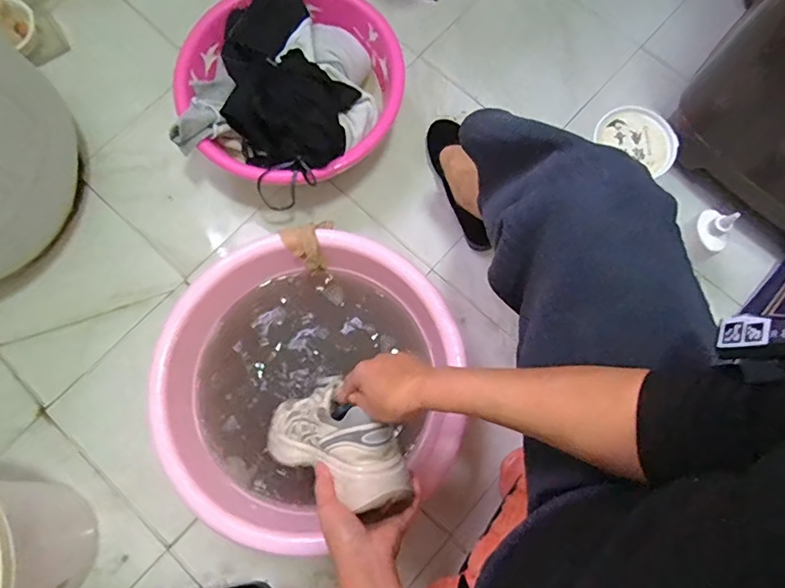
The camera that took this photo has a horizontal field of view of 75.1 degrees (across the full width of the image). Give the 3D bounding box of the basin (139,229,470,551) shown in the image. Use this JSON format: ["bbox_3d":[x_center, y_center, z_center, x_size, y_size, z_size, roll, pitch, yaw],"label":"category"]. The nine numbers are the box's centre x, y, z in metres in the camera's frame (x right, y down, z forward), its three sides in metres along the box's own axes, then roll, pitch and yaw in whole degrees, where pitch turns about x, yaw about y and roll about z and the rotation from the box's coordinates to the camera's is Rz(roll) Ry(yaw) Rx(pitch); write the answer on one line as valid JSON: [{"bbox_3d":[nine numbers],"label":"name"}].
[{"bbox_3d":[-0.121,0.117,0.756,0.413,0.131,0.401,0,76,0],"label":"basin"}]

